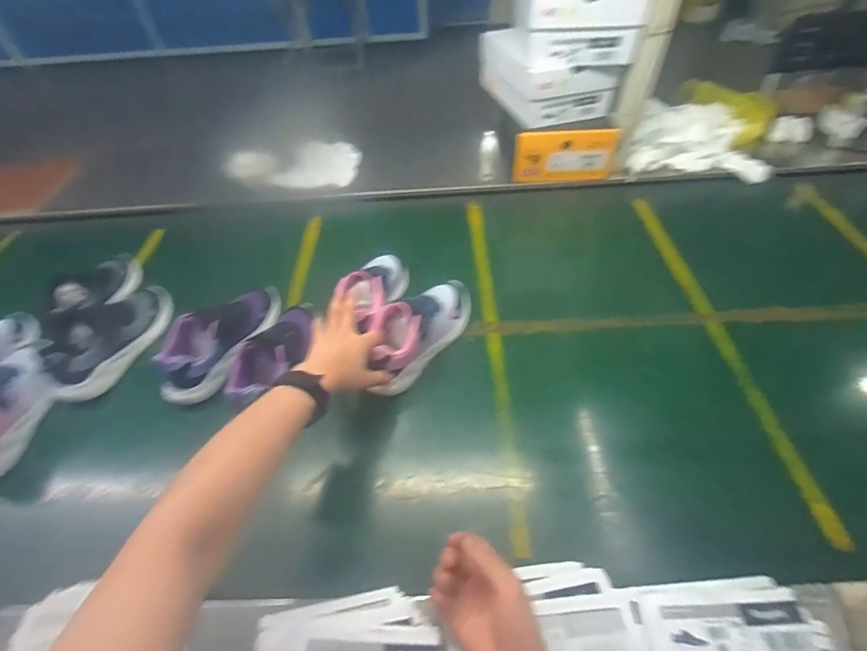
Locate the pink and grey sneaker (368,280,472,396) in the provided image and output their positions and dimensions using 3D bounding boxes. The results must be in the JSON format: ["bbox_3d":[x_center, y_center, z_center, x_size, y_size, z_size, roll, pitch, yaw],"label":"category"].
[{"bbox_3d":[-0.022,0.000,0.641,0.069,0.100,0.220,29,57,28],"label":"pink and grey sneaker"}]

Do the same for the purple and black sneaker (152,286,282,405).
[{"bbox_3d":[-0.333,0.010,0.665,0.088,0.081,0.232,23,55,24],"label":"purple and black sneaker"}]

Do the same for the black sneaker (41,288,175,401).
[{"bbox_3d":[-0.530,0.011,0.686,0.085,0.102,0.214,9,50,14],"label":"black sneaker"}]

